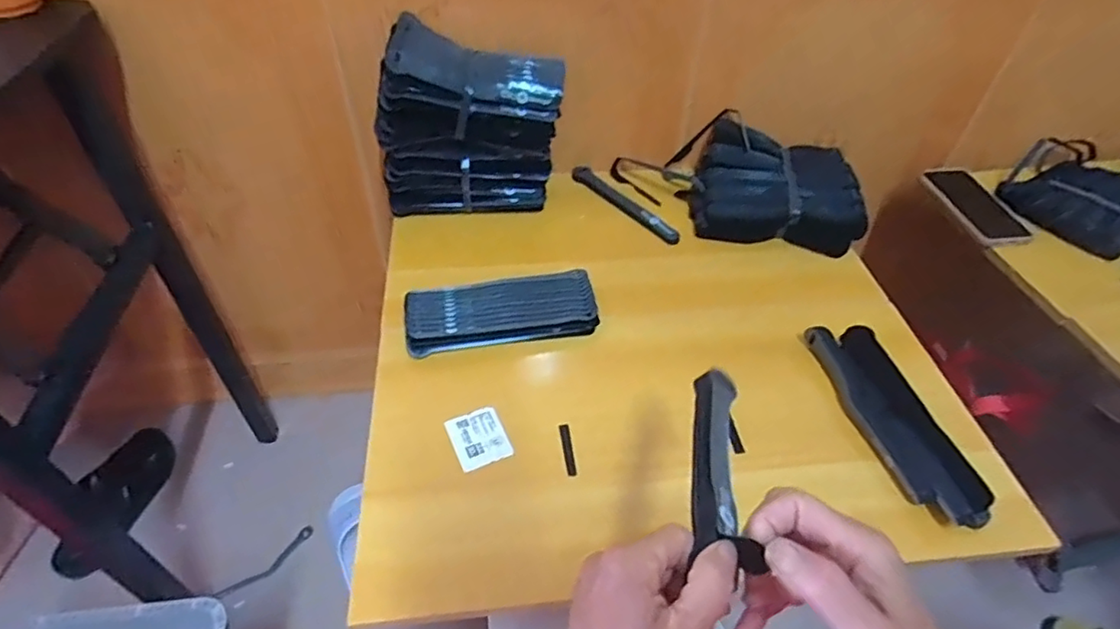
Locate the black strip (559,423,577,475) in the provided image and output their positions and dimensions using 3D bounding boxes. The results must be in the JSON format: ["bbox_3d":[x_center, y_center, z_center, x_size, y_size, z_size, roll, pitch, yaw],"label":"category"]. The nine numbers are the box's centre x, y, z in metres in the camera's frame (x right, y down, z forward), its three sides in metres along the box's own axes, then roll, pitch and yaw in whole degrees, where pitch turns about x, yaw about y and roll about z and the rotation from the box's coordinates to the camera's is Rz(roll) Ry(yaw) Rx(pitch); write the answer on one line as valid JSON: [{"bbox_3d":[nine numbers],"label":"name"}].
[{"bbox_3d":[0.007,0.125,0.557,0.010,0.004,0.053,-5,47,-7],"label":"black strip"}]

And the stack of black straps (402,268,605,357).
[{"bbox_3d":[-0.063,-0.003,0.652,0.201,0.027,0.079,-8,48,-10],"label":"stack of black straps"}]

